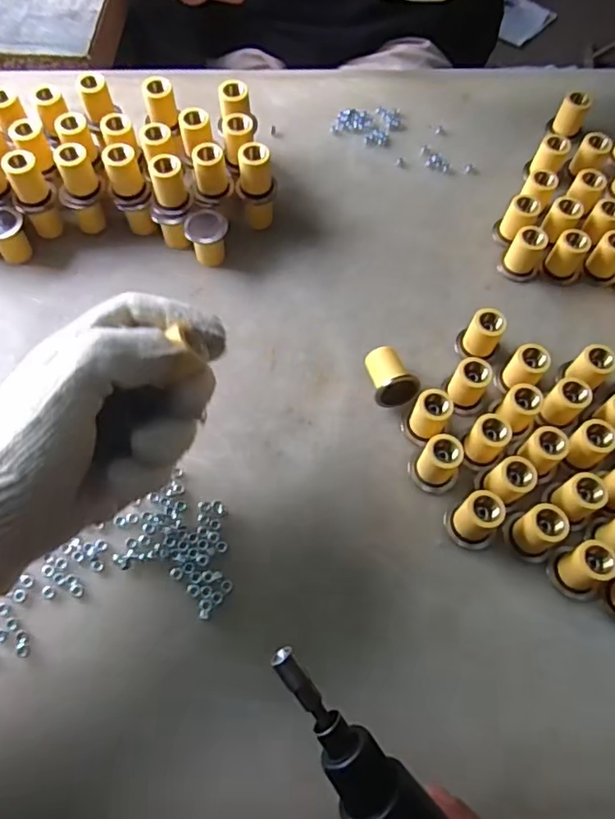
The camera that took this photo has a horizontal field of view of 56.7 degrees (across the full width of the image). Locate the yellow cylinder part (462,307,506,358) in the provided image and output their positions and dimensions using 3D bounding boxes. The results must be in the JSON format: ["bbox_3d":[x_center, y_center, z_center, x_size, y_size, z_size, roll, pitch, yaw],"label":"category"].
[{"bbox_3d":[0.120,-0.050,0.390,0.022,0.033,0.022,29,67,13],"label":"yellow cylinder part"}]

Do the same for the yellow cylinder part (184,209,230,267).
[{"bbox_3d":[-0.073,-0.126,0.422,0.030,0.032,0.028,-11,64,-7],"label":"yellow cylinder part"}]

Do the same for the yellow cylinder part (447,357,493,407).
[{"bbox_3d":[0.105,-0.016,0.373,0.022,0.032,0.022,1,64,-1],"label":"yellow cylinder part"}]

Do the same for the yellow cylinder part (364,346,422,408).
[{"bbox_3d":[0.055,-0.022,0.378,0.027,0.022,0.041,-10,64,-6],"label":"yellow cylinder part"}]

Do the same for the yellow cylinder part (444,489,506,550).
[{"bbox_3d":[0.100,0.064,0.331,0.030,0.031,0.024,-16,65,-9],"label":"yellow cylinder part"}]

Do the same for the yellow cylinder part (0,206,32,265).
[{"bbox_3d":[-0.221,-0.129,0.422,0.029,0.034,0.025,-35,69,-17],"label":"yellow cylinder part"}]

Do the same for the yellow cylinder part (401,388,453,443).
[{"bbox_3d":[0.075,0.006,0.360,0.024,0.034,0.027,25,66,11],"label":"yellow cylinder part"}]

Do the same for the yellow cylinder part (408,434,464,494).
[{"bbox_3d":[0.080,0.033,0.347,0.027,0.032,0.026,1,64,-1],"label":"yellow cylinder part"}]

